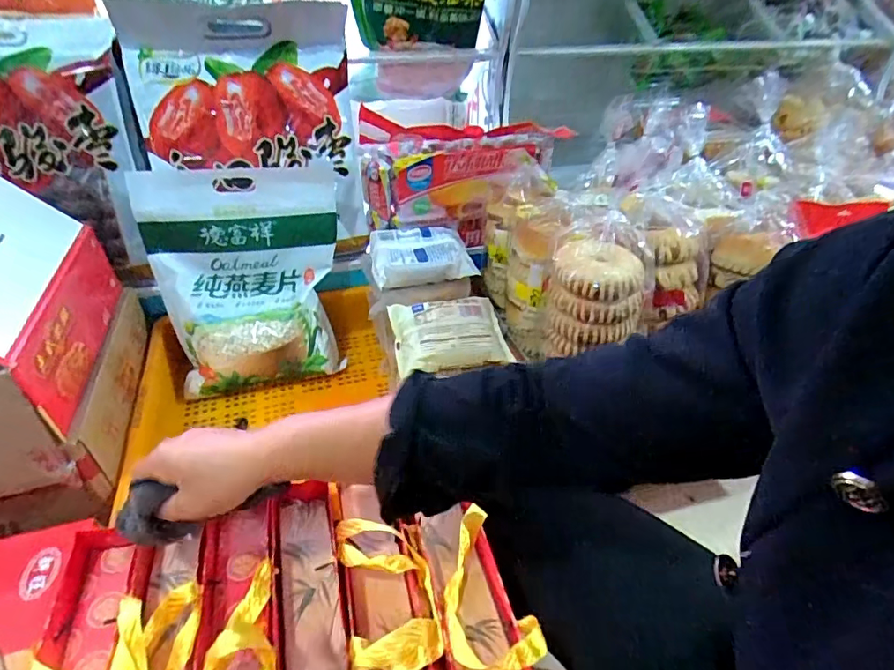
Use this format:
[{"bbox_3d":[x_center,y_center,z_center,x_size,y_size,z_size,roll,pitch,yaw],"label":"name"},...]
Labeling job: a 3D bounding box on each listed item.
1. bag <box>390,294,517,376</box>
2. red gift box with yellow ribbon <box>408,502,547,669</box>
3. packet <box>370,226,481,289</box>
[{"bbox_3d":[0.001,-0.008,0.732,0.154,0.037,0.124,-7,40,-10],"label":"bag"},{"bbox_3d":[0.026,0.246,0.451,0.075,0.051,0.202,-10,40,-14],"label":"red gift box with yellow ribbon"},{"bbox_3d":[-0.042,-0.131,0.807,0.156,0.045,0.128,-5,39,-8],"label":"packet"}]

